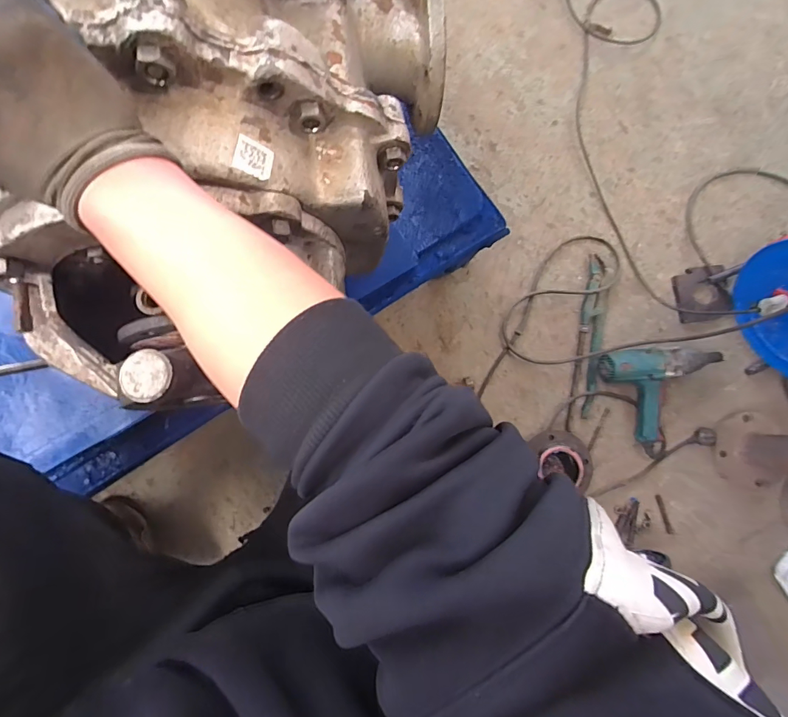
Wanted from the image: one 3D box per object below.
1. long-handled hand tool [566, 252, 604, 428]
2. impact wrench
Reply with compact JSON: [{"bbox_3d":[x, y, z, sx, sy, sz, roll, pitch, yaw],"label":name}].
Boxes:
[{"bbox_3d":[0.446,-0.040,0.948,0.057,0.032,0.396,9,83,-3],"label":"long-handled hand tool"},{"bbox_3d":[0.596,0.096,0.910,0.255,0.103,0.240,-3,83,-4],"label":"impact wrench"}]

